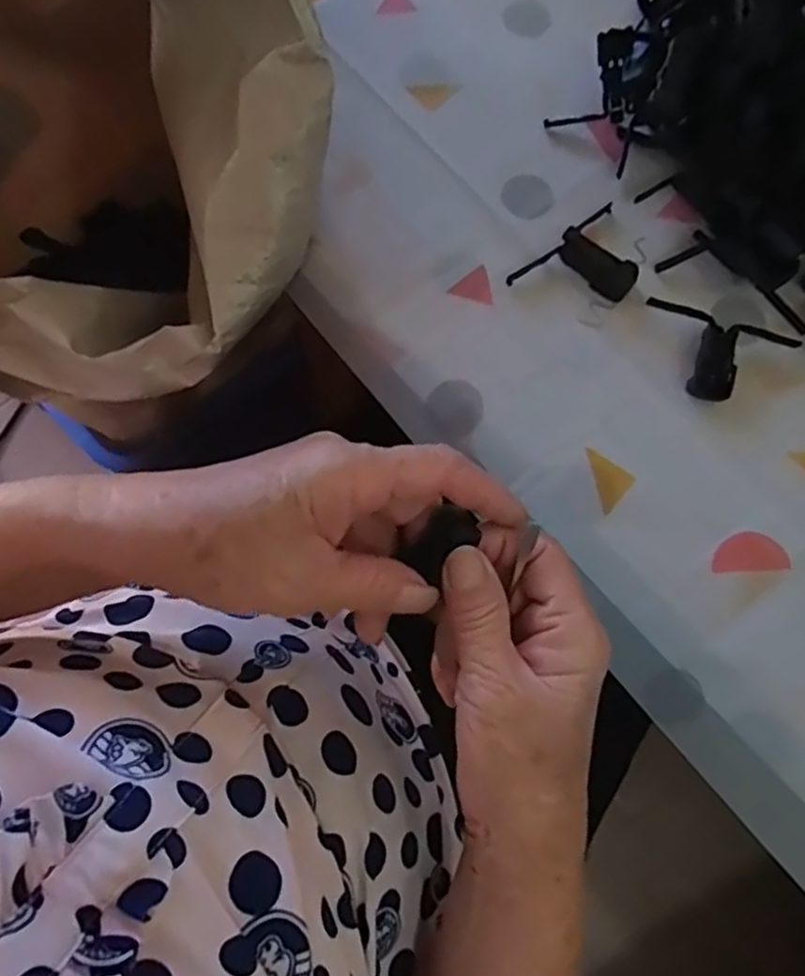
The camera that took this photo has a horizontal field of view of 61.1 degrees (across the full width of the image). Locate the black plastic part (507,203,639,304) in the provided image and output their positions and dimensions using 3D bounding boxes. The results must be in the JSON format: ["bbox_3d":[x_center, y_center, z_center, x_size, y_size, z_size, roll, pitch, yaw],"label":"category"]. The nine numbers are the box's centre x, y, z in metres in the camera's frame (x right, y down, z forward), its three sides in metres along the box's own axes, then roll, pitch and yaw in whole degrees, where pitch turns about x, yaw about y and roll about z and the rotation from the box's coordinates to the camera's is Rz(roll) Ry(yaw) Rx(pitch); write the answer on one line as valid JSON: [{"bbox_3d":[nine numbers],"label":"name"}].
[{"bbox_3d":[0.107,-0.127,0.391,0.080,0.014,0.051,-38,77,-10],"label":"black plastic part"}]

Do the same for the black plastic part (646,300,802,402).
[{"bbox_3d":[0.173,-0.073,0.378,0.082,0.011,0.050,16,75,5],"label":"black plastic part"}]

